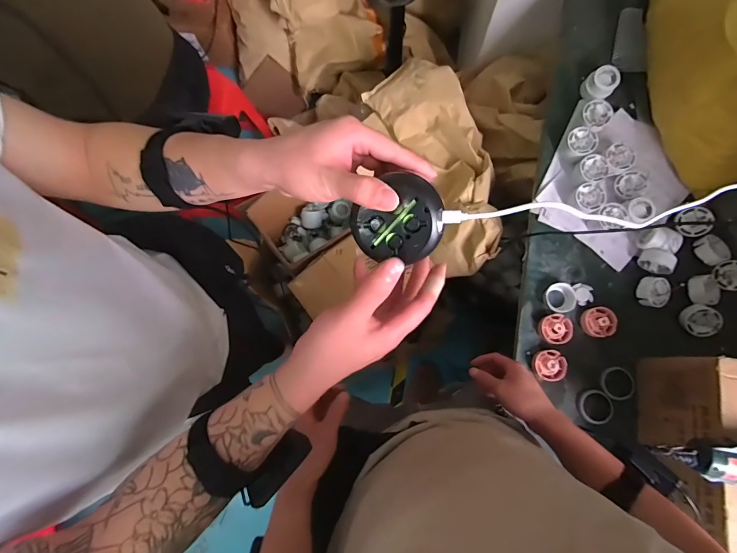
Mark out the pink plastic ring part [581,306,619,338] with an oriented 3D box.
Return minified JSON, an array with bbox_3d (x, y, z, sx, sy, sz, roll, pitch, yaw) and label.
[{"bbox_3d":[0.434,0.085,0.695,0.055,0.017,0.054,-6,79,-2],"label":"pink plastic ring part"}]

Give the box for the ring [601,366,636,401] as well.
[{"bbox_3d":[0.458,0.196,0.682,0.059,0.005,0.059,0,79,0],"label":"ring"}]

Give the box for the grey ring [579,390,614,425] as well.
[{"bbox_3d":[0.410,0.233,0.668,0.056,0.010,0.057,-4,67,10],"label":"grey ring"}]

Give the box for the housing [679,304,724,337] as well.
[{"bbox_3d":[0.601,0.080,0.673,0.052,0.034,0.056,-6,79,-1],"label":"housing"}]

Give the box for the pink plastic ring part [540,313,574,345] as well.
[{"bbox_3d":[0.356,0.099,0.701,0.053,0.018,0.054,0,79,0],"label":"pink plastic ring part"}]

